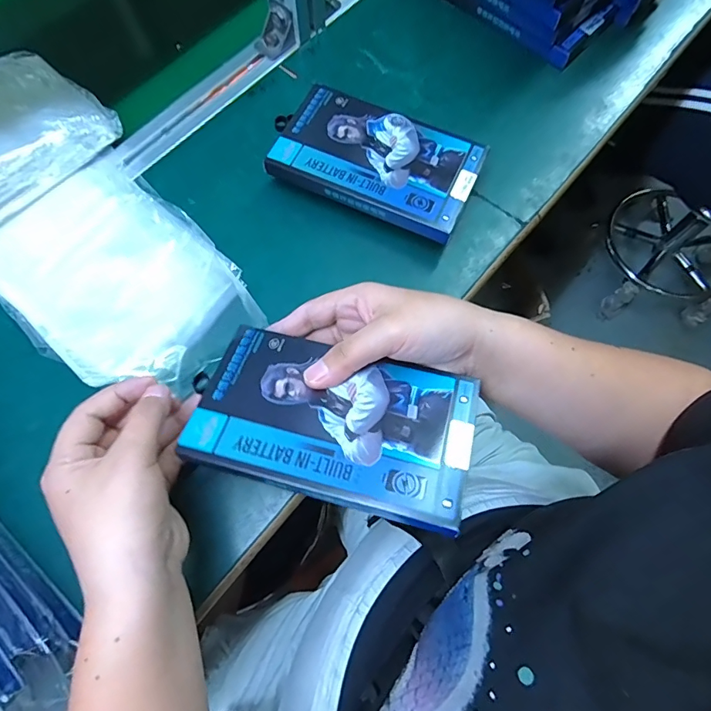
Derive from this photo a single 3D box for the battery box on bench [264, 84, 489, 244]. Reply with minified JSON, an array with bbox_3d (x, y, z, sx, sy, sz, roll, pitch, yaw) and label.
[{"bbox_3d":[0.018,-0.165,0.377,0.166,0.024,0.098,24,72,9],"label":"battery box on bench"}]

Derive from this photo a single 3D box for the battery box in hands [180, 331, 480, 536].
[{"bbox_3d":[-0.013,0.037,0.266,0.162,0.025,0.093,13,71,5],"label":"battery box in hands"}]

